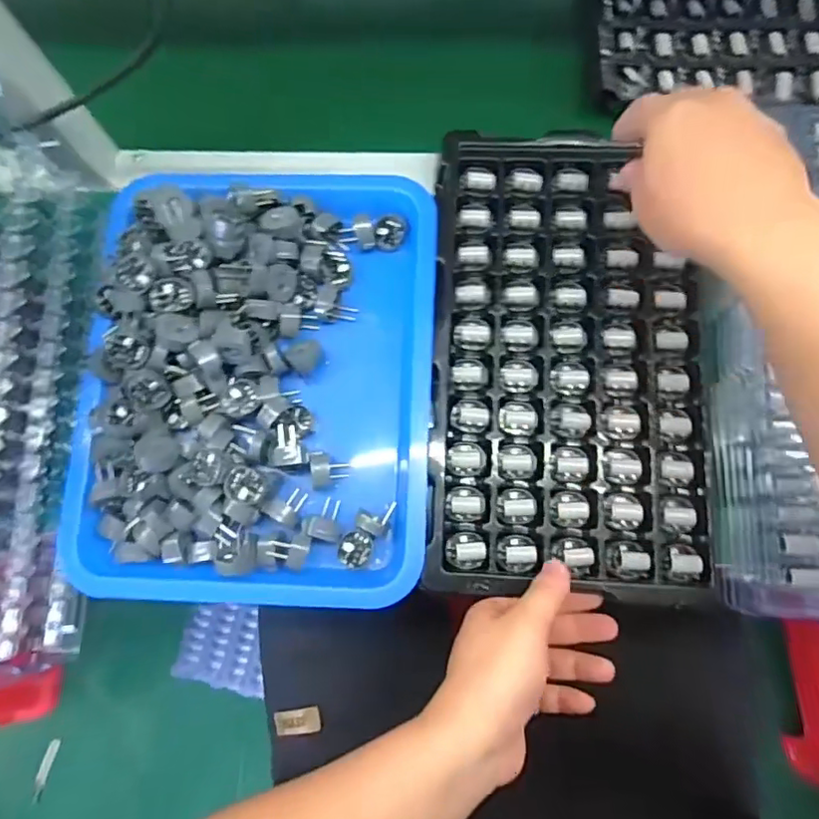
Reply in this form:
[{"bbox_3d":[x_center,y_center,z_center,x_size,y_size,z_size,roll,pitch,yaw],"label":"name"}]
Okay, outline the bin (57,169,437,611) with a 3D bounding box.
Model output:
[{"bbox_3d":[-0.115,-0.025,0.445,0.263,0.073,0.330,2,76,4],"label":"bin"}]

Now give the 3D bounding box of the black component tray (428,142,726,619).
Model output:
[{"bbox_3d":[0.119,-0.042,0.438,0.197,0.024,0.348,2,77,2],"label":"black component tray"}]

